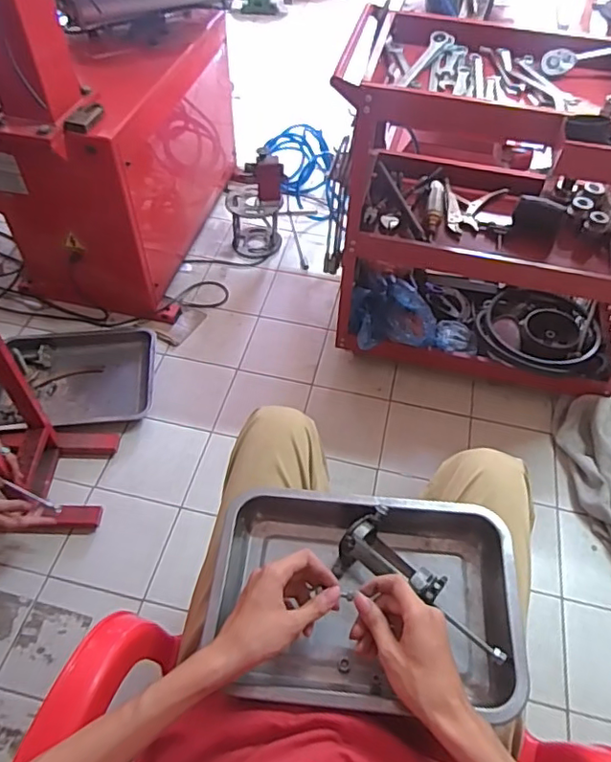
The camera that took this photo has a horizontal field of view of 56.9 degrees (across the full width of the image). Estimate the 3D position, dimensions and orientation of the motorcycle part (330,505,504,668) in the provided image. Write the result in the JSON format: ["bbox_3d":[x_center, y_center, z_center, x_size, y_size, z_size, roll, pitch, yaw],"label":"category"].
[{"bbox_3d":[0.113,0.225,0.584,0.069,0.053,0.187,-31,59,-24],"label":"motorcycle part"}]

